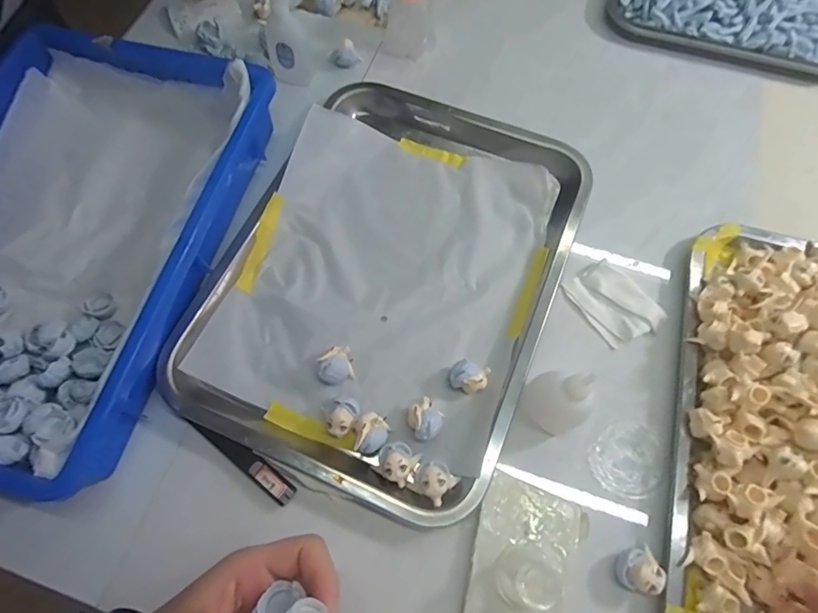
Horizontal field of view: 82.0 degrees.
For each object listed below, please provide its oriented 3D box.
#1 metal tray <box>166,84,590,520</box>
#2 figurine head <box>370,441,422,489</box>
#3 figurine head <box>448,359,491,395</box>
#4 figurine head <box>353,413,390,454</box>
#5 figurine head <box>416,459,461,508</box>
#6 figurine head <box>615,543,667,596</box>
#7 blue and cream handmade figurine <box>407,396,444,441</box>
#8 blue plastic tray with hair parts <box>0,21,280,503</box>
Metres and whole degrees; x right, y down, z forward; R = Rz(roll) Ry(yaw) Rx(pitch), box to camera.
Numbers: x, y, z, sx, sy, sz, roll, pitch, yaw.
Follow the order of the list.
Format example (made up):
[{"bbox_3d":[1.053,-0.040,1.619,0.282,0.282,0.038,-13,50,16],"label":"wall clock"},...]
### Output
[{"bbox_3d":[-0.010,-0.035,0.395,0.255,0.024,0.346,21,69,10],"label":"metal tray"},{"bbox_3d":[-0.008,0.111,0.332,0.027,0.023,0.026,29,70,13],"label":"figurine head"},{"bbox_3d":[0.045,0.054,0.357,0.028,0.024,0.021,15,68,8],"label":"figurine head"},{"bbox_3d":[-0.026,0.093,0.339,0.023,0.026,0.026,-3,67,0],"label":"figurine head"},{"bbox_3d":[0.019,0.121,0.328,0.025,0.022,0.025,37,72,16],"label":"figurine head"},{"bbox_3d":[0.150,0.173,0.308,0.024,0.022,0.025,0,67,1],"label":"figurine head"},{"bbox_3d":[0.012,0.084,0.345,0.024,0.024,0.026,0,67,1],"label":"blue and cream handmade figurine"},{"bbox_3d":[-0.279,-0.063,0.385,0.251,0.060,0.370,11,67,6],"label":"blue plastic tray with hair parts"}]

